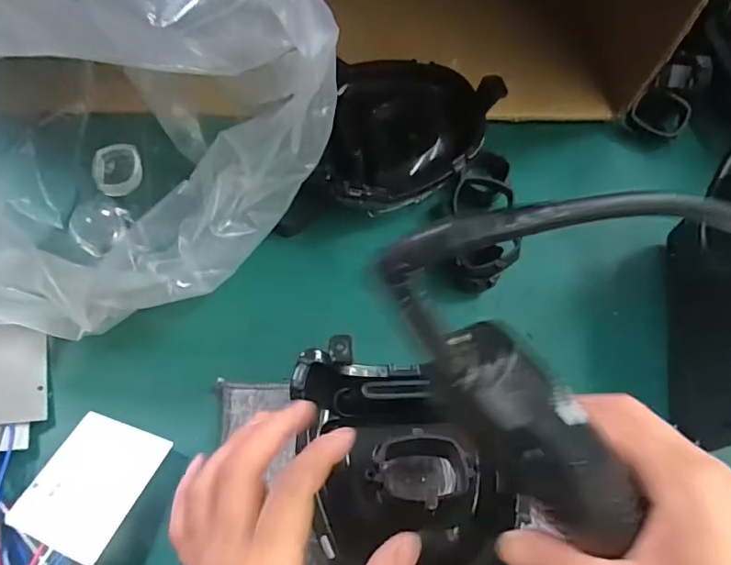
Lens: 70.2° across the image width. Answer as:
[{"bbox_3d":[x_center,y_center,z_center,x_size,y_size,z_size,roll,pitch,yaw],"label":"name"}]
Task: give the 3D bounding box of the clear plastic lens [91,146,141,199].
[{"bbox_3d":[-0.186,-0.084,0.390,0.033,0.013,0.038,-15,64,-10],"label":"clear plastic lens"}]

